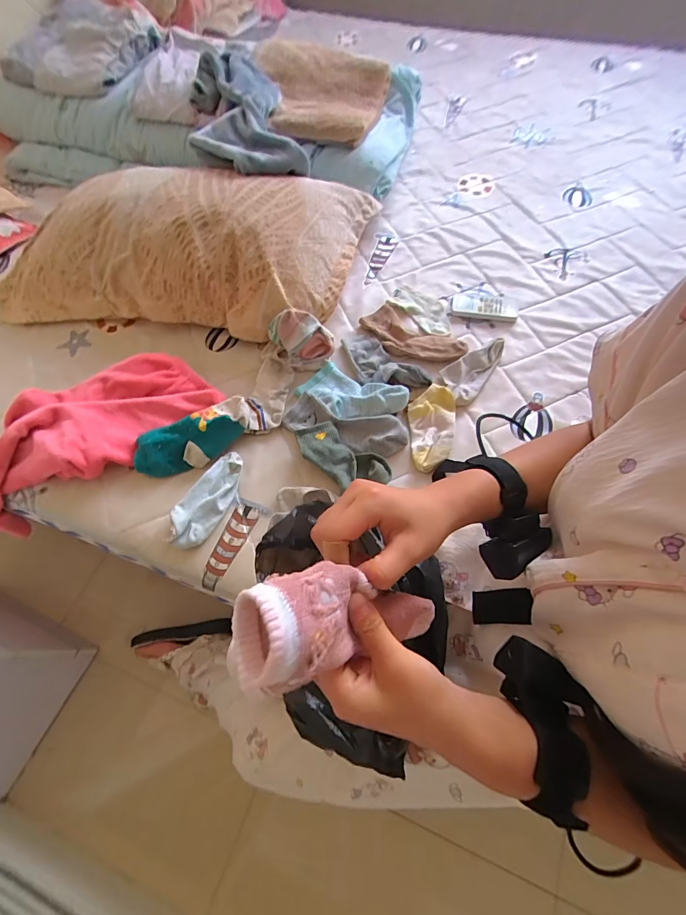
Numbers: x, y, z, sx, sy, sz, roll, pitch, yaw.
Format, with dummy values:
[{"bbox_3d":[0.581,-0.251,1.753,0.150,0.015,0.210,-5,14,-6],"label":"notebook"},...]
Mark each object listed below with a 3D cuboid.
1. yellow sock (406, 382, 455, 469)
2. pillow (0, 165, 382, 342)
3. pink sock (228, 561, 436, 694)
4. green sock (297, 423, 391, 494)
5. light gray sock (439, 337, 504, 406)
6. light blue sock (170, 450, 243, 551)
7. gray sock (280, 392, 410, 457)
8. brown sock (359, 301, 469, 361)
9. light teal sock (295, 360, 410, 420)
[{"bbox_3d":[0.152,-0.053,0.660,0.078,0.016,0.157,6,64,4],"label":"yellow sock"},{"bbox_3d":[-0.317,-0.414,0.776,0.766,0.149,0.364,-2,64,1],"label":"pillow"},{"bbox_3d":[0.007,0.107,0.262,0.166,0.042,0.061,13,55,-40],"label":"pink sock"},{"bbox_3d":[-0.003,-0.002,0.636,0.156,0.023,0.081,41,72,19],"label":"green sock"},{"bbox_3d":[0.238,-0.168,0.718,0.072,0.019,0.159,34,70,17],"label":"light gray sock"},{"bbox_3d":[-0.216,0.063,0.615,0.067,0.036,0.161,16,66,9],"label":"light blue sock"},{"bbox_3d":[0.002,-0.056,0.657,0.211,0.024,0.073,18,66,10],"label":"gray sock"},{"bbox_3d":[0.131,-0.236,0.747,0.200,0.015,0.103,37,70,18],"label":"brown sock"},{"bbox_3d":[0.014,-0.114,0.682,0.183,0.032,0.093,28,68,14],"label":"light teal sock"}]

